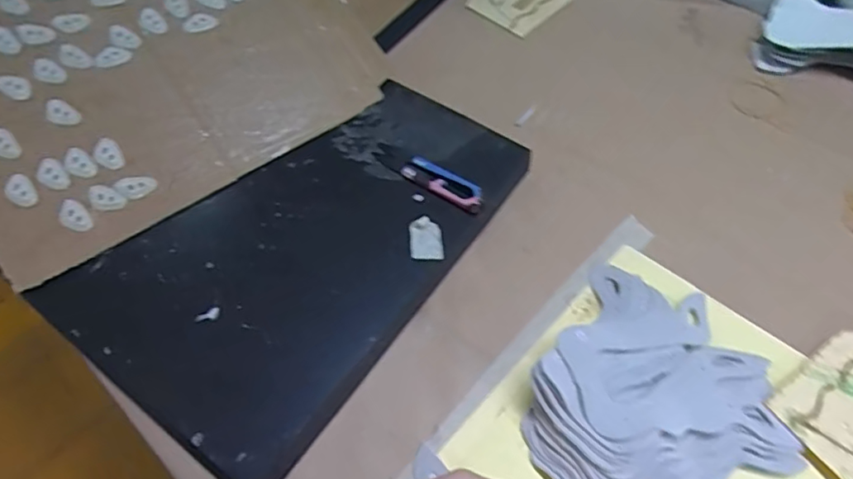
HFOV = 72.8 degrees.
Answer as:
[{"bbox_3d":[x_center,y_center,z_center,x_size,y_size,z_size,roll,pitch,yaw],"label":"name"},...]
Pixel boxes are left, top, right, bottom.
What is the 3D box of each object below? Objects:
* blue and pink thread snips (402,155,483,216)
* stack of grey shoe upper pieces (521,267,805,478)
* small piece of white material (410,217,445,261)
[{"bbox_3d":[0.014,-0.042,0.421,0.065,0.007,0.027,35,66,24],"label":"blue and pink thread snips"},{"bbox_3d":[0.125,0.081,0.343,0.142,0.036,0.144,-18,57,-7],"label":"stack of grey shoe upper pieces"},{"bbox_3d":[0.000,-0.001,0.397,0.022,0.004,0.029,-1,70,-5],"label":"small piece of white material"}]

